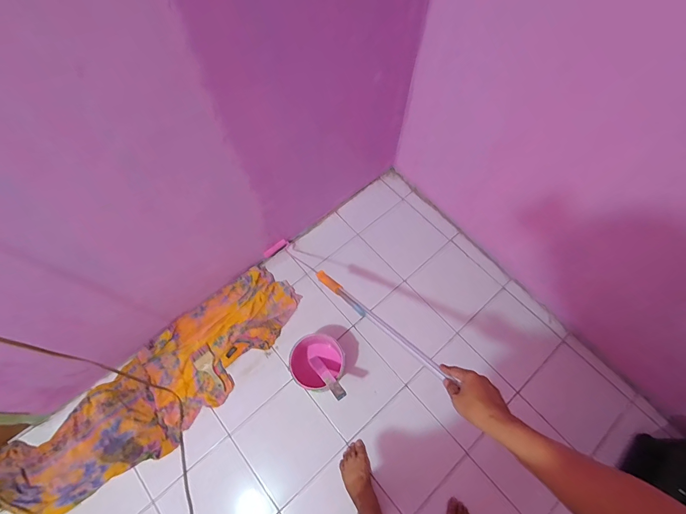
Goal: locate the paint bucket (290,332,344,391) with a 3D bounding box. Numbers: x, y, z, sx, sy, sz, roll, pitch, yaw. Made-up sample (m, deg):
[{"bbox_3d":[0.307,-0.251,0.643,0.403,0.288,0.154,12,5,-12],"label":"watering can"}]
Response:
[{"bbox_3d":[-0.091,0.371,1.215,0.183,0.183,0.170,1,65,-2],"label":"paint bucket"}]

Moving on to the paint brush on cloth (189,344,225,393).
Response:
[{"bbox_3d":[-0.495,0.421,1.290,0.076,0.020,0.183,-33,70,-16],"label":"paint brush on cloth"}]

